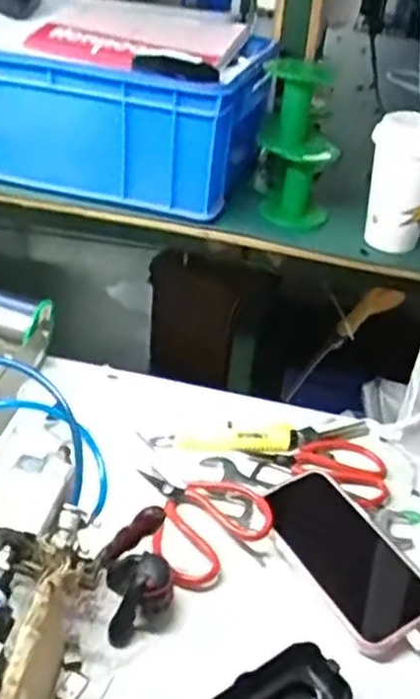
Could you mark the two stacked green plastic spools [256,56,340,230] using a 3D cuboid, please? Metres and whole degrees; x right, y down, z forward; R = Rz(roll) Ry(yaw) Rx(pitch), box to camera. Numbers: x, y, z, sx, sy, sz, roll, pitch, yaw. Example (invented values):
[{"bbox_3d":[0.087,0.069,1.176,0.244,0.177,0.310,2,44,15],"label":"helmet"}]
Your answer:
[{"bbox_3d":[0.088,-0.202,0.695,0.073,0.142,0.068,4,36,-3],"label":"two stacked green plastic spools"}]

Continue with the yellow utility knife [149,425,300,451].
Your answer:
[{"bbox_3d":[0.016,0.078,0.641,0.134,0.011,0.028,1,36,-8],"label":"yellow utility knife"}]

